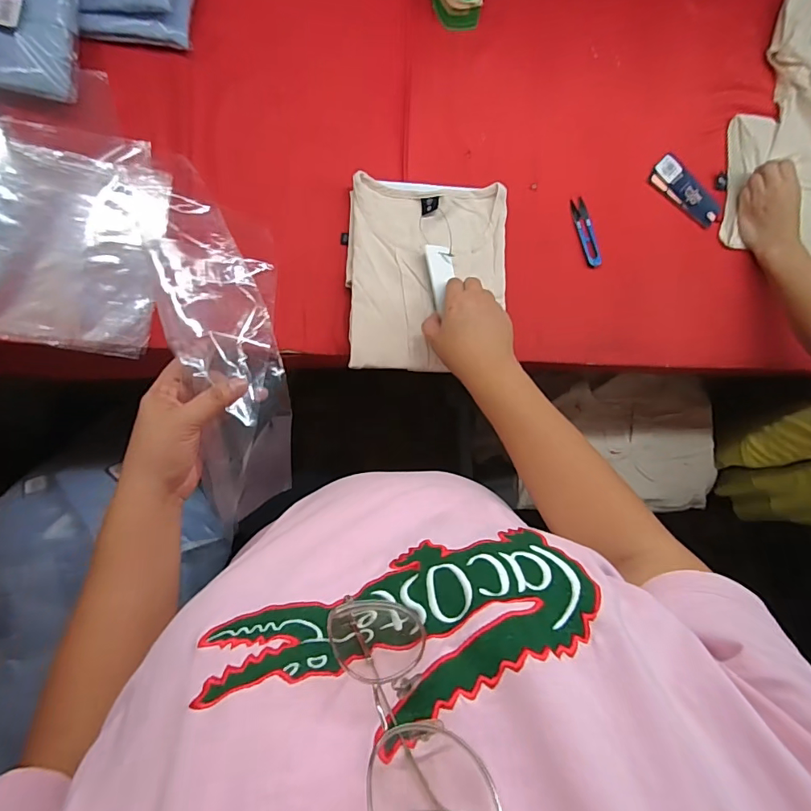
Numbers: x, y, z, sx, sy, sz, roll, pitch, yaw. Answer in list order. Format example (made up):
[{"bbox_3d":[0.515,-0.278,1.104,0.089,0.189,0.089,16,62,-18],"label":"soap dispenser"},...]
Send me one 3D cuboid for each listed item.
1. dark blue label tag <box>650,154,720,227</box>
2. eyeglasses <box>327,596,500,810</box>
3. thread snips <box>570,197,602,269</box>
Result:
[{"bbox_3d":[0.425,-0.322,0.689,0.122,0.007,0.055,44,83,-4],"label":"dark blue label tag"},{"bbox_3d":[0.003,0.128,0.189,0.050,0.137,0.023,-33,117,-8],"label":"eyeglasses"},{"bbox_3d":[0.264,-0.252,0.662,0.025,0.004,0.102,-16,89,-8],"label":"thread snips"}]

